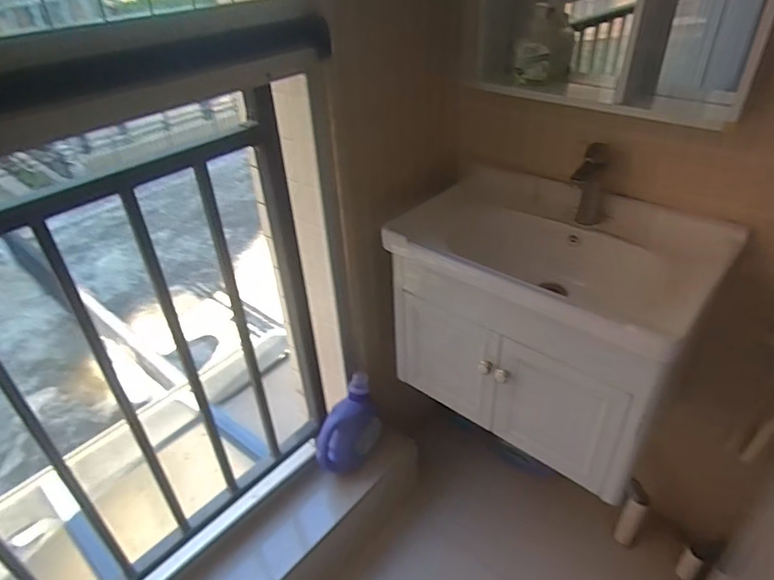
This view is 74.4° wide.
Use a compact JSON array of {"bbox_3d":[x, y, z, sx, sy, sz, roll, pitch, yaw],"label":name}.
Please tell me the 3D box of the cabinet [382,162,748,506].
[{"bbox_3d":[0.340,0.047,1.159,0.586,0.422,0.411,26,45,32],"label":"cabinet"}]

